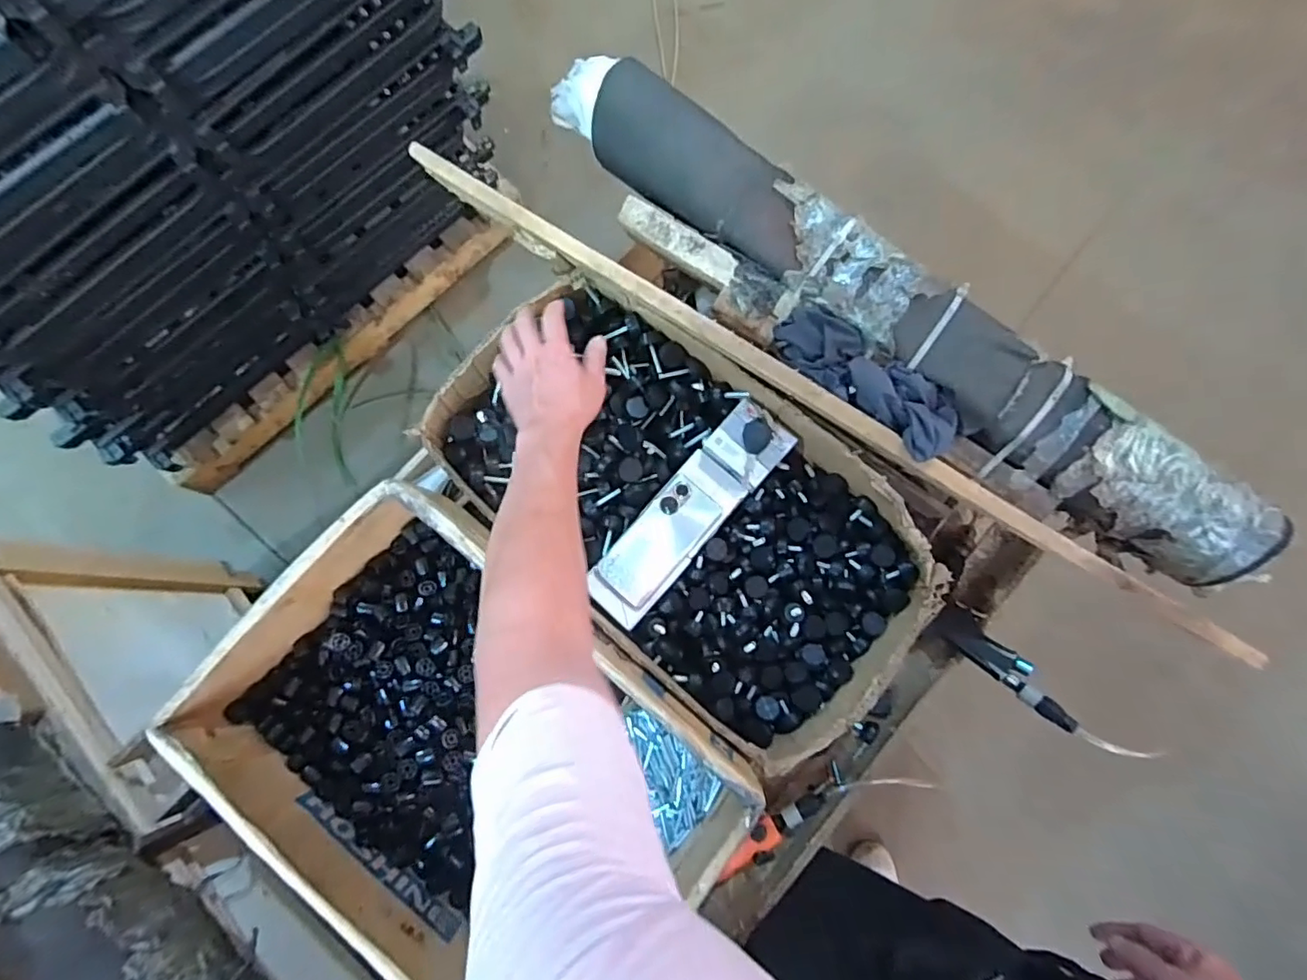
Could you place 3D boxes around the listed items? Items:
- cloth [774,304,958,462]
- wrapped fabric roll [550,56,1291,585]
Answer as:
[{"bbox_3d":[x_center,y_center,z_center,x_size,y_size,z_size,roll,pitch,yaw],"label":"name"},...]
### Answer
[{"bbox_3d":[0.237,-0.125,0.666,0.089,0.048,0.226,-44,82,-8],"label":"cloth"},{"bbox_3d":[0.249,-0.211,0.702,0.963,0.108,0.165,39,82,7],"label":"wrapped fabric roll"}]

